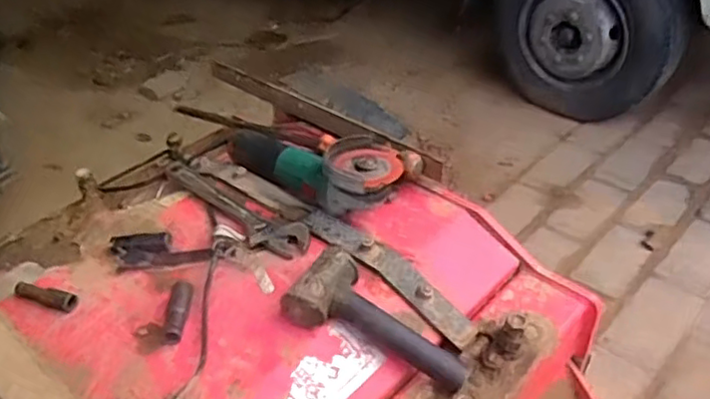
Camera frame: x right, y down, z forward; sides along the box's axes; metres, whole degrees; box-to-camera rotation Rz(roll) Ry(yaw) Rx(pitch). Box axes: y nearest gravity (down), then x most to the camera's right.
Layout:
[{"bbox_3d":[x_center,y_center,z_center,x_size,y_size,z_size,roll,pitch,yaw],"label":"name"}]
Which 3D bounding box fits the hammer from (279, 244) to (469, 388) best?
[{"bbox_3d":[0.030,0.137,0.741,0.216,0.051,0.095,29,40,1],"label":"hammer"}]

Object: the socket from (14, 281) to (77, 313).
[{"bbox_3d":[-0.366,0.112,0.777,0.083,0.016,0.023,12,38,22],"label":"socket"}]

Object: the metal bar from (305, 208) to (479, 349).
[{"bbox_3d":[0.042,0.084,0.834,0.268,0.031,0.048,36,48,25],"label":"metal bar"}]

